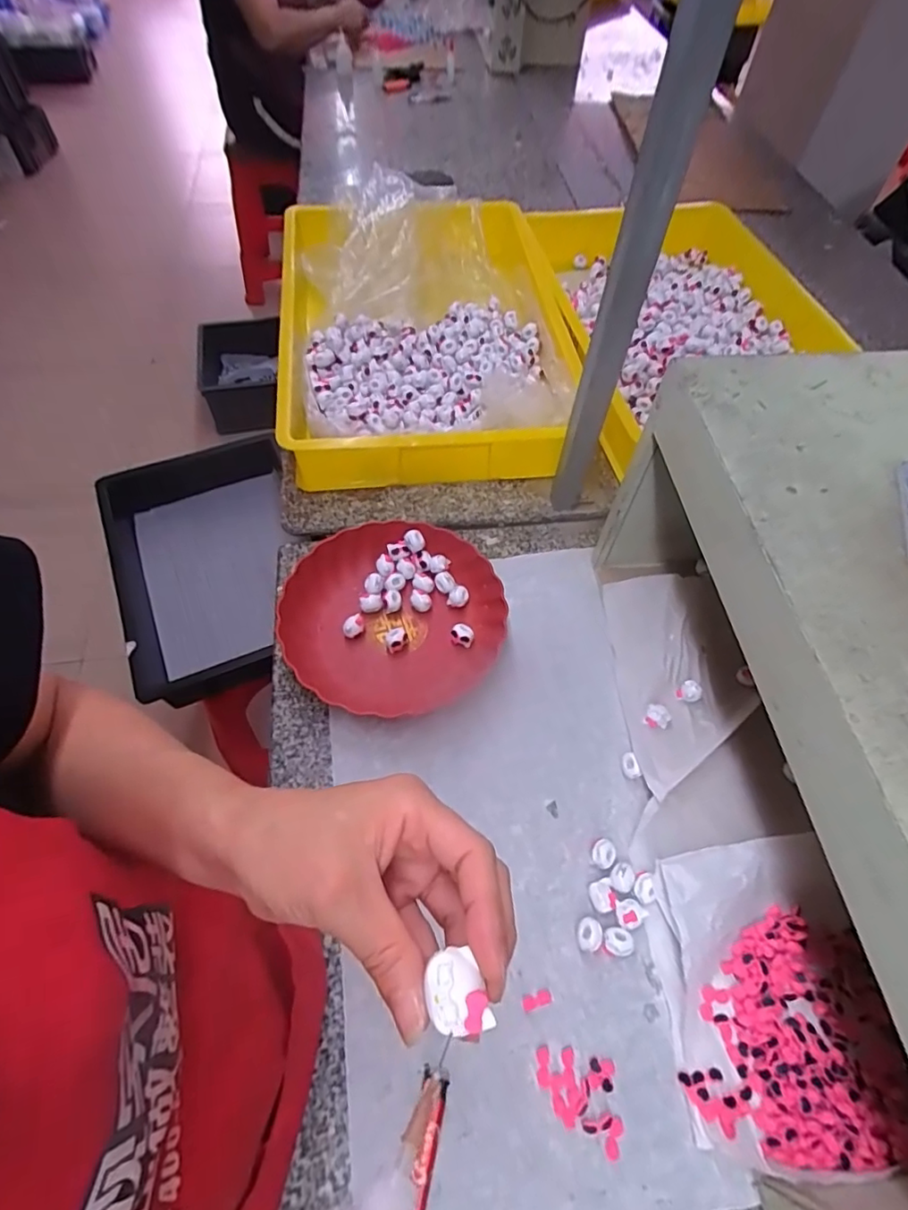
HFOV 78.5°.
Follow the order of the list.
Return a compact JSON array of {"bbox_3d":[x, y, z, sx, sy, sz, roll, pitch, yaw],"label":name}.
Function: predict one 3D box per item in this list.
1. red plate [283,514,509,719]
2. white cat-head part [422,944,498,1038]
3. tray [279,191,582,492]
[{"bbox_3d":[-0.064,0.010,0.630,0.240,0.040,0.224,2,58,-3],"label":"red plate"},{"bbox_3d":[0.001,0.134,0.191,0.020,0.005,0.025,-13,60,-12],"label":"white cat-head part"},{"bbox_3d":[-0.053,-0.449,0.869,0.385,0.108,0.619,-2,58,-5],"label":"tray"}]

